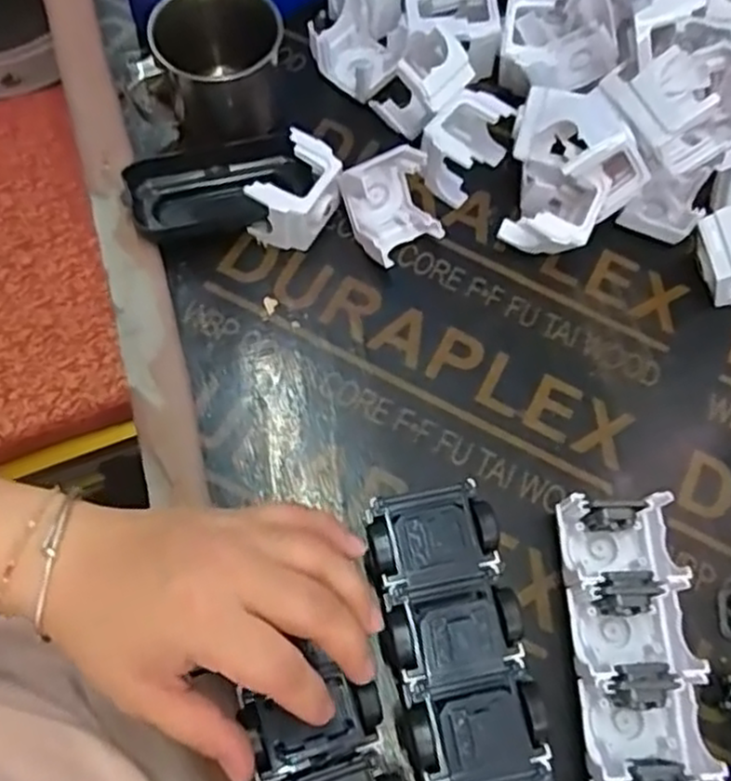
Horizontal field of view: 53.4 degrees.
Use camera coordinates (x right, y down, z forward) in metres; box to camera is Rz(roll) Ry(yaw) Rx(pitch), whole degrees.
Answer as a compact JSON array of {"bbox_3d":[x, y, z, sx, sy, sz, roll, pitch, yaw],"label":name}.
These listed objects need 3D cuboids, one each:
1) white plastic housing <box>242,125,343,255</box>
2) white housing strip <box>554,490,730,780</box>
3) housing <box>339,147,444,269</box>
[{"bbox_3d":[-0.041,-0.115,0.435,0.040,0.045,0.057,36,71,10],"label":"white plastic housing"},{"bbox_3d":[0.134,0.178,0.332,0.062,0.031,0.253,0,69,-3],"label":"white housing strip"},{"bbox_3d":[0.016,-0.106,0.432,0.052,0.048,0.054,-17,71,-10],"label":"housing"}]

